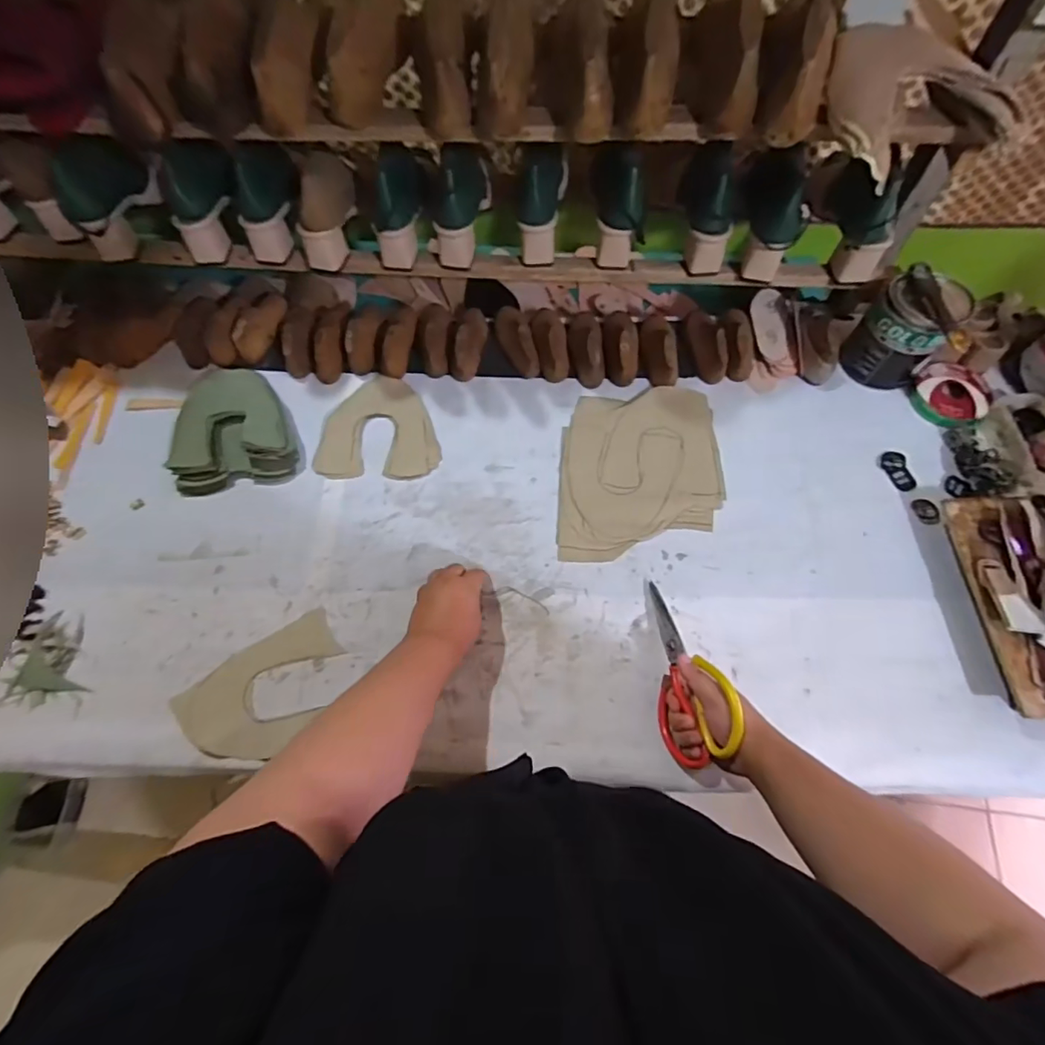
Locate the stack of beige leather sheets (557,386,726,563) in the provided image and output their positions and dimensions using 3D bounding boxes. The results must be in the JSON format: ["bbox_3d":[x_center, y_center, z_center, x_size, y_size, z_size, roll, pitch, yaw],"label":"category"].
[{"bbox_3d":[0.164,-0.072,0.749,0.222,0.010,0.264,1,67,3],"label":"stack of beige leather sheets"}]

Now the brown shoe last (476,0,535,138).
[{"bbox_3d":[-0.023,-0.521,0.584,0.065,0.080,0.209,4,68,4],"label":"brown shoe last"}]

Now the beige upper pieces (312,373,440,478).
[{"bbox_3d":[-0.208,-0.143,0.792,0.177,0.007,0.169,2,67,3],"label":"beige upper pieces"}]

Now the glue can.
[{"bbox_3d":[0.536,-0.275,0.749,0.105,0.130,0.116,41,74,17],"label":"glue can"}]

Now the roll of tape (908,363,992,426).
[{"bbox_3d":[0.614,-0.183,0.765,0.094,0.028,0.098,-1,67,2],"label":"roll of tape"}]

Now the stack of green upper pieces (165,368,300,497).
[{"bbox_3d":[-0.418,-0.139,0.778,0.172,0.039,0.184,-10,67,-2],"label":"stack of green upper pieces"}]

